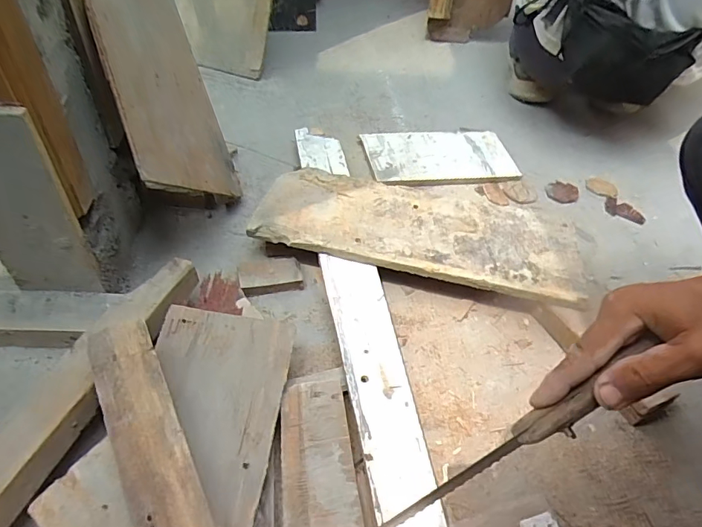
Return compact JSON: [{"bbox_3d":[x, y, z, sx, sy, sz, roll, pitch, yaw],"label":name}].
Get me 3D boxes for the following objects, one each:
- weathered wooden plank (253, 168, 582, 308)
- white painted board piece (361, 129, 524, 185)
[{"bbox_3d":[0.101,-0.061,0.712,0.462,0.020,0.188,12,48,5],"label":"weathered wooden plank"},{"bbox_3d":[0.169,-0.211,0.933,0.273,0.018,0.176,-8,48,-10],"label":"white painted board piece"}]

